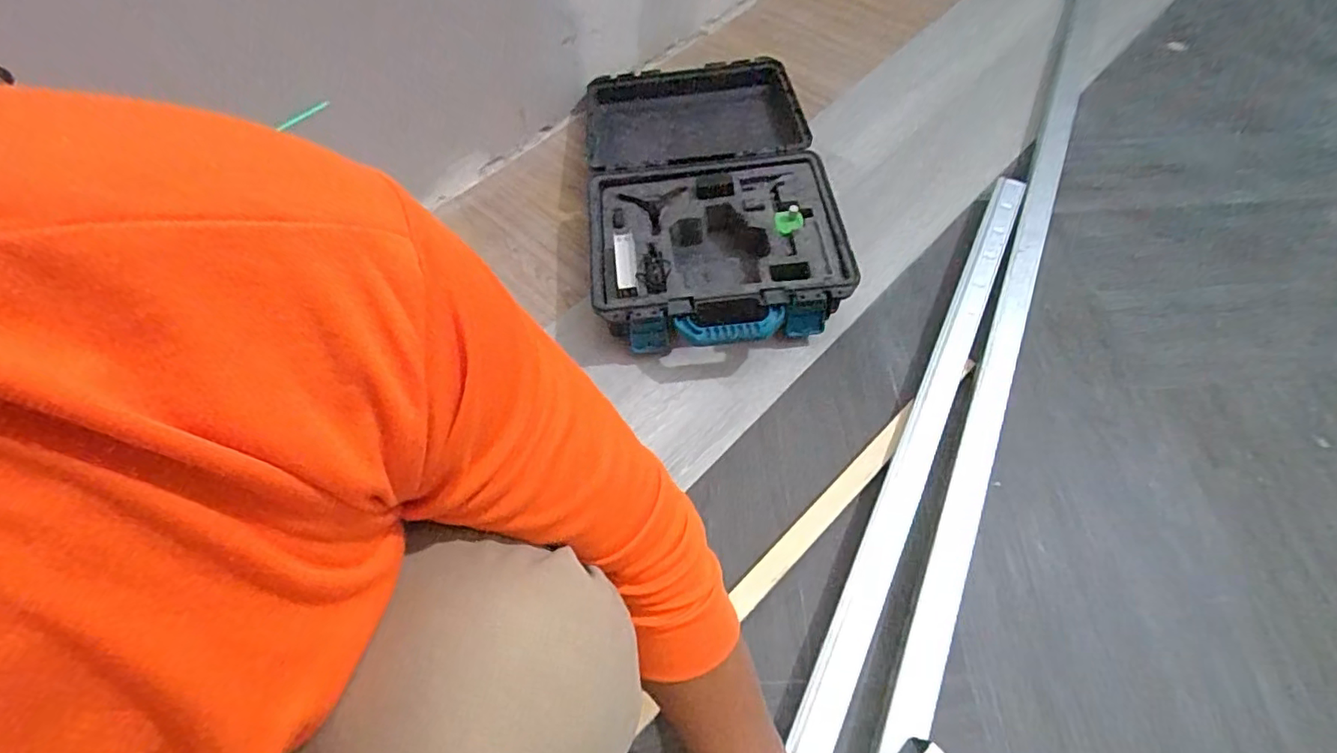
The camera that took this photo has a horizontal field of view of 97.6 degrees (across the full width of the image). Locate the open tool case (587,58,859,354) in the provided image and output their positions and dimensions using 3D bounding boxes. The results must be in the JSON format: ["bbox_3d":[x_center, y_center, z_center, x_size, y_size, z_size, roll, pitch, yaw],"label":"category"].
[{"bbox_3d":[0.053,-0.278,0.890,0.337,0.099,0.575,-7,58,0],"label":"open tool case"}]

